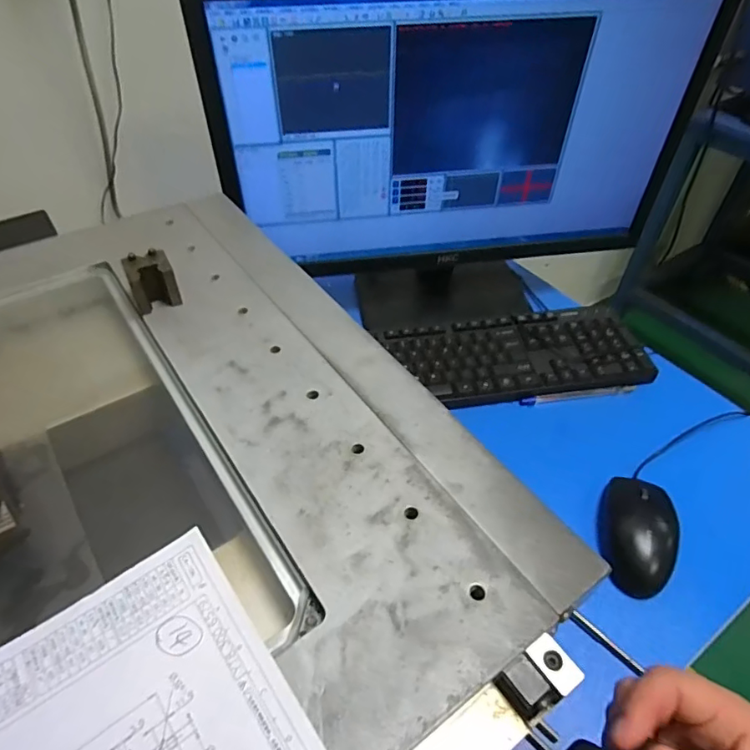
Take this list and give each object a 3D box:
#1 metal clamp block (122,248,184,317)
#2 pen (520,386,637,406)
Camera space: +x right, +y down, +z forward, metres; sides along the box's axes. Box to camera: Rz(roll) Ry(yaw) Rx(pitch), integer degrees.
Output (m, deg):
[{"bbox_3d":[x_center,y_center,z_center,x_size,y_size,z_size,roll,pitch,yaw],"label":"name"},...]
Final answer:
[{"bbox_3d":[-0.163,-0.068,0.390,0.032,0.035,0.029,-23,51,-21],"label":"metal clamp block"},{"bbox_3d":[0.235,0.024,0.617,0.134,0.013,0.012,-5,47,-5],"label":"pen"}]

